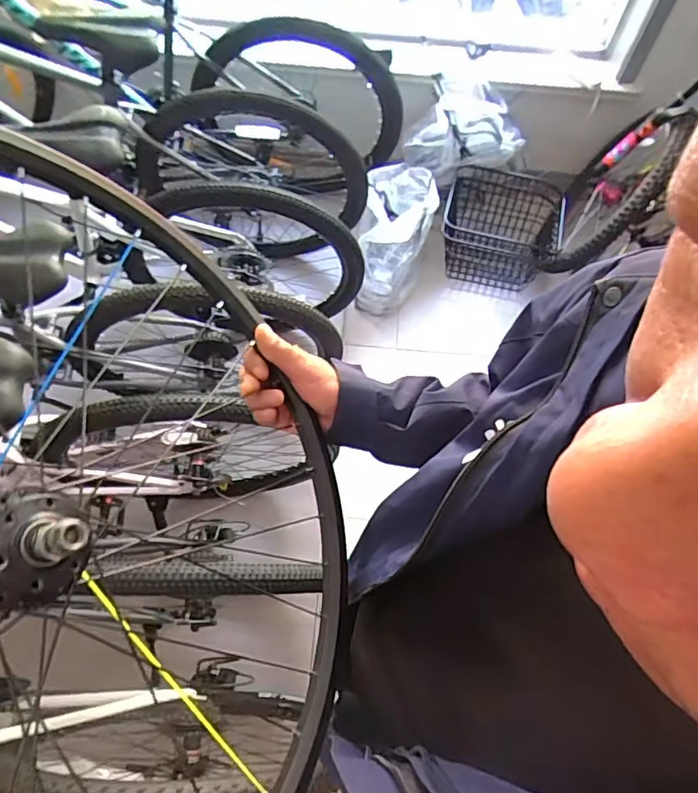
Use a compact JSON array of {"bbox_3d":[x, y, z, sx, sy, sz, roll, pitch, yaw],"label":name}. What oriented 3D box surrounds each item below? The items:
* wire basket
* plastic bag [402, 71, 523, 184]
[{"bbox_3d":[0.507,-0.577,1.820,0.370,0.278,0.313,15,63,5],"label":"wire basket"},{"bbox_3d":[0.360,-0.831,1.687,0.346,0.269,0.144,-6,63,-6],"label":"plastic bag"}]

